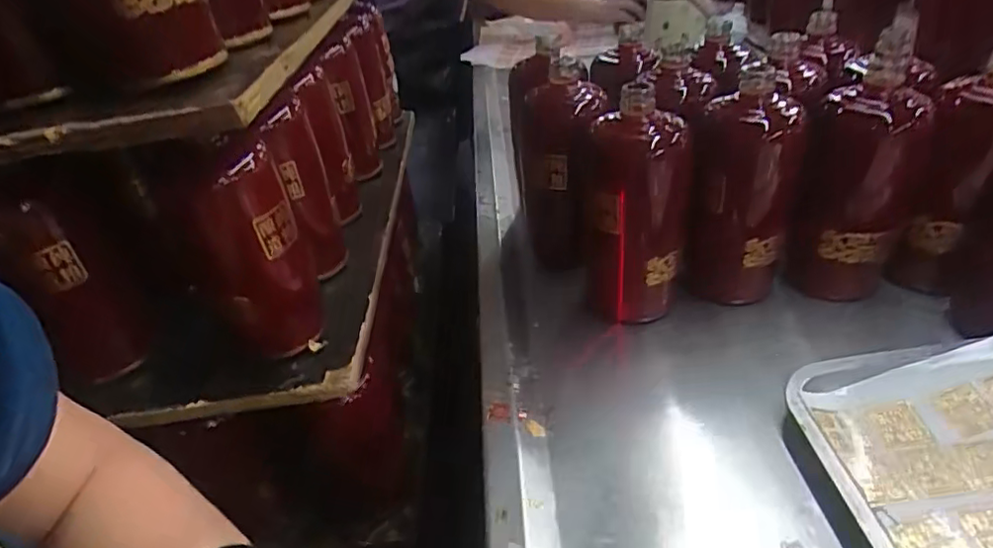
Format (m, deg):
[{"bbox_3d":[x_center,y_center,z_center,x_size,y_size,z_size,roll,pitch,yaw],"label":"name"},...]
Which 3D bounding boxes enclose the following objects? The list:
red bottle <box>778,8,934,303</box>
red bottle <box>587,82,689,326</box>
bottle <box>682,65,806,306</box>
[{"bbox_3d":[0.288,-0.082,0.486,0.077,0.195,0.083,16,41,33],"label":"red bottle"},{"bbox_3d":[0.111,-0.050,0.491,0.082,0.178,0.074,-1,34,13],"label":"red bottle"},{"bbox_3d":[0.200,-0.062,0.496,0.074,0.180,0.069,8,37,25],"label":"bottle"}]

